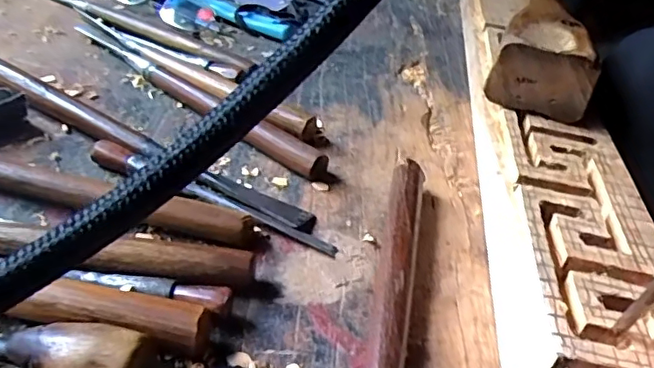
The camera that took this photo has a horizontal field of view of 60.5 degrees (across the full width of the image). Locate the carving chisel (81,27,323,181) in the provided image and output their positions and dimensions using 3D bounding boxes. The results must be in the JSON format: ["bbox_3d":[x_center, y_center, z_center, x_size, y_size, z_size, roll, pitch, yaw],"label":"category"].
[{"bbox_3d":[-0.099,-0.066,0.392,0.255,0.018,0.012,31,42,29],"label":"carving chisel"}]

